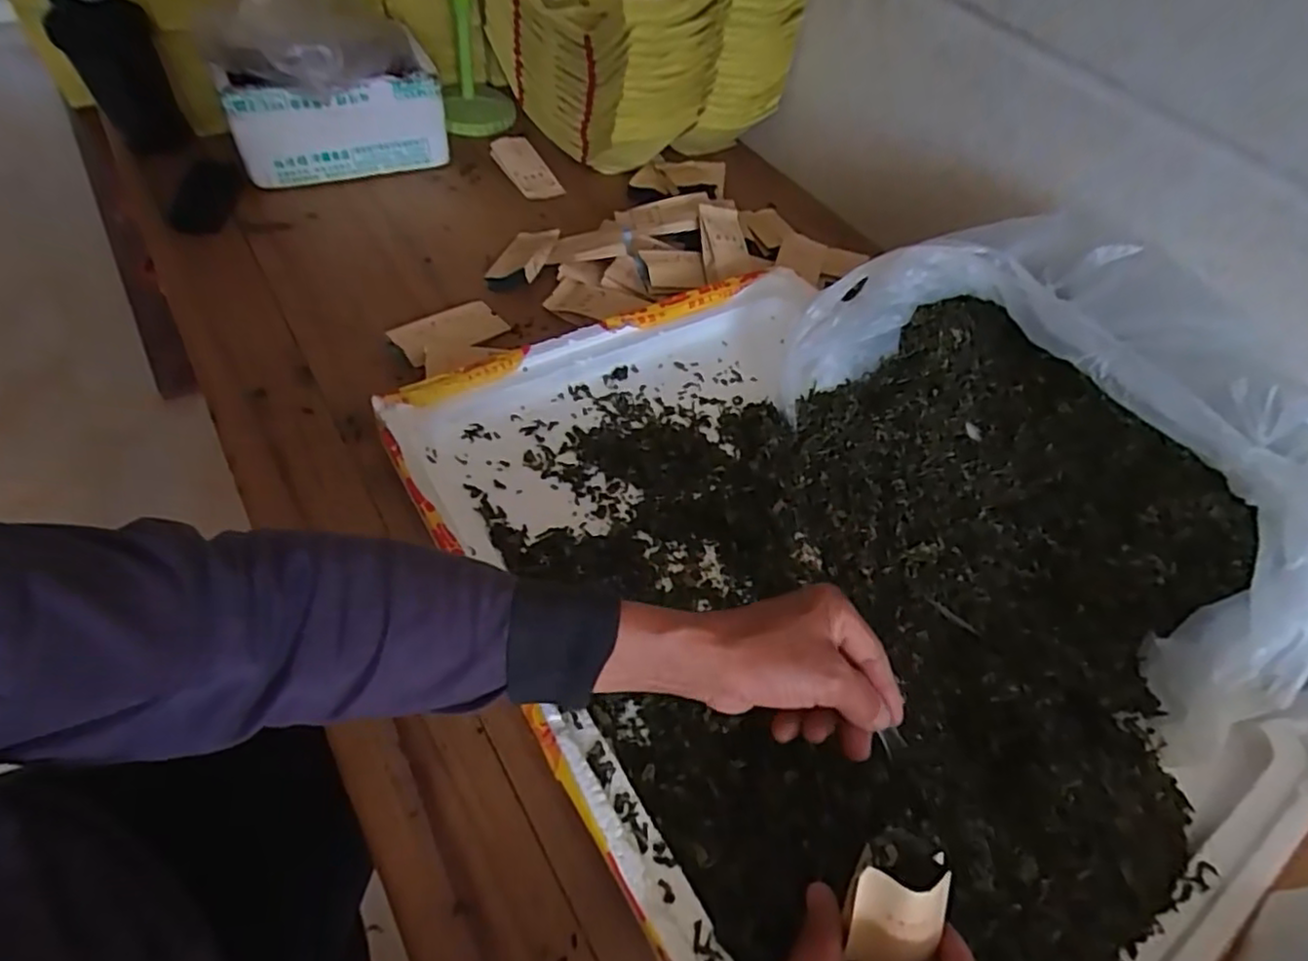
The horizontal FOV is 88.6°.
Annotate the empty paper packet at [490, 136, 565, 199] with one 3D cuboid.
[{"bbox_3d":[-0.161,-0.394,0.847,0.054,0.009,0.116,-31,74,-19],"label":"empty paper packet"}]

